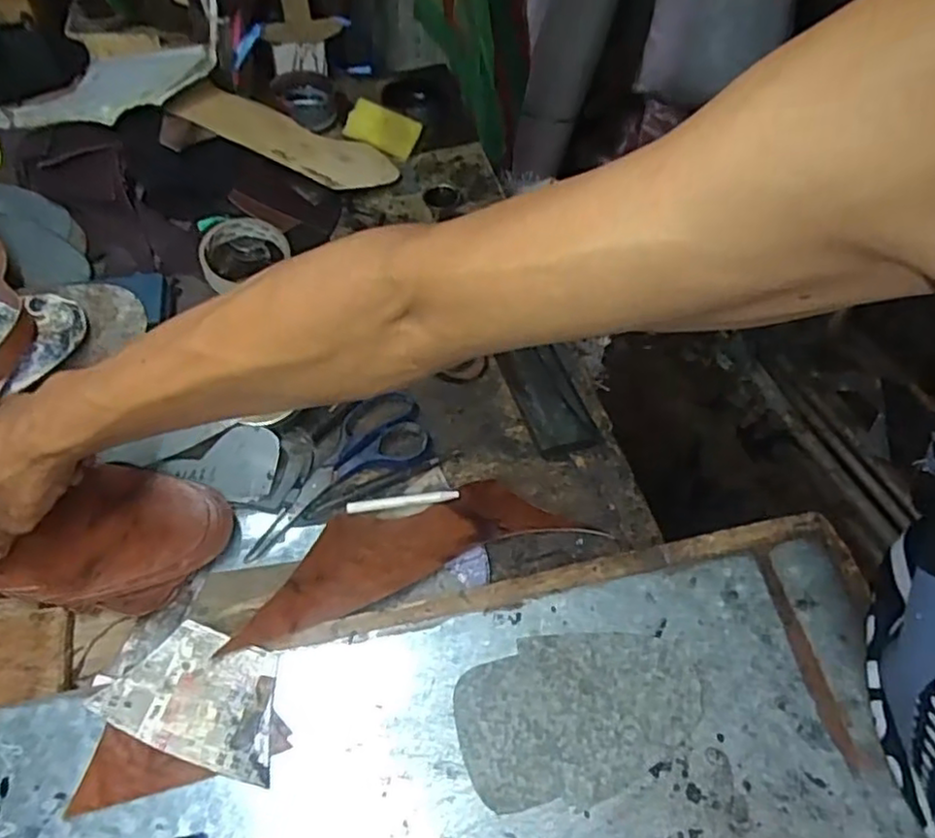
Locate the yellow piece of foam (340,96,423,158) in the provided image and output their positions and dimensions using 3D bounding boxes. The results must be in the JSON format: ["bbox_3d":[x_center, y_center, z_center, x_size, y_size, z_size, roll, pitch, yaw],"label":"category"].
[{"bbox_3d":[-0.101,-0.351,0.801,0.083,0.014,0.048,22,92,-10],"label":"yellow piece of foam"}]

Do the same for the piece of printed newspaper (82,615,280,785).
[{"bbox_3d":[-0.168,0.173,0.421,0.114,0.004,0.072,18,61,7],"label":"piece of printed newspaper"}]

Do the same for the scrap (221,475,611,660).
[{"bbox_3d":[-0.043,0.094,0.493,0.253,0.016,0.082,-14,57,-13],"label":"scrap"}]

